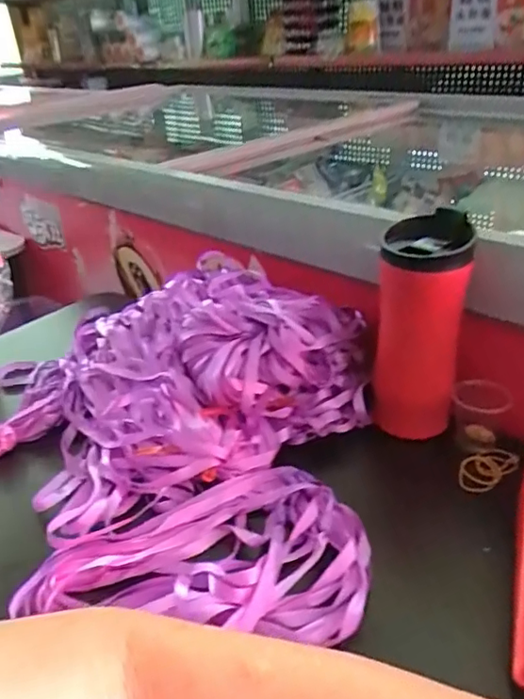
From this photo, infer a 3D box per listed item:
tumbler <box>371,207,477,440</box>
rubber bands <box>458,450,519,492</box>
[{"bbox_3d":[0.140,-0.014,0.502,0.072,0.190,0.085,1,31,8],"label":"tumbler"},{"bbox_3d":[0.193,0.103,0.479,0.062,0.007,0.033,-24,37,-30],"label":"rubber bands"}]

